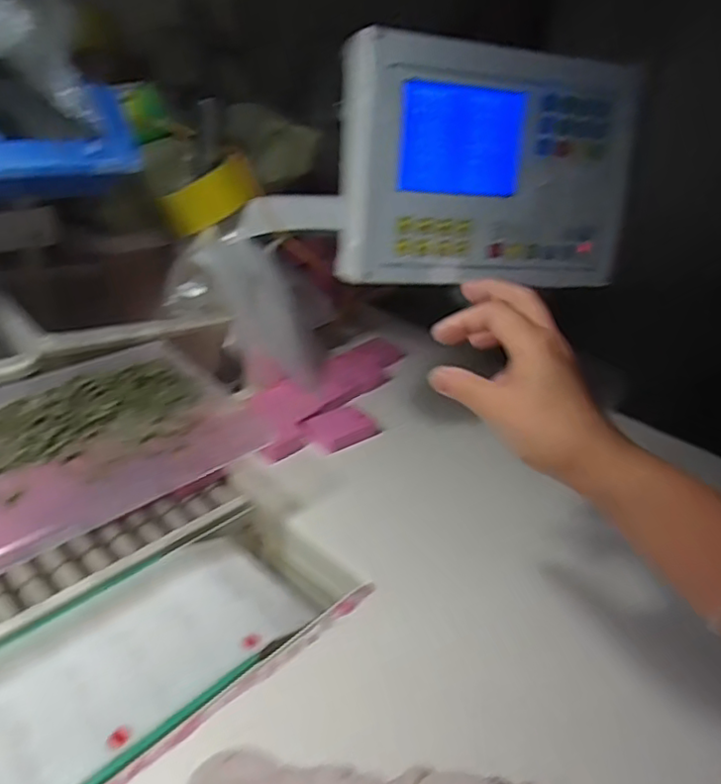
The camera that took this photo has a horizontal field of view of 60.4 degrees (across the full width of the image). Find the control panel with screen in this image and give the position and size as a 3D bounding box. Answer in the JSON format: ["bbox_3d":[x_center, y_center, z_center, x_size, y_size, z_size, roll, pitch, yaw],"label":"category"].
[{"bbox_3d":[0.113,-0.188,0.533,0.260,0.187,0.046,-2,17,-17],"label":"control panel with screen"}]

